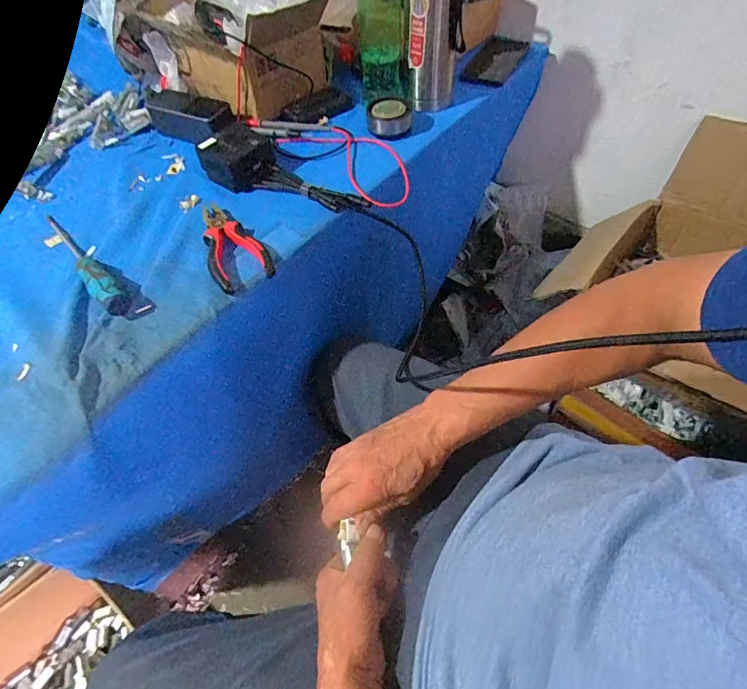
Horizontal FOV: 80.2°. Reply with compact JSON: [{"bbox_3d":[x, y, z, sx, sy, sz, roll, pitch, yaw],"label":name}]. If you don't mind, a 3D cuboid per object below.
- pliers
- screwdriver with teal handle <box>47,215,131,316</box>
[{"bbox_3d":[-0.171,-0.123,0.529,0.065,0.021,0.153,-24,58,-13],"label":"pliers"},{"bbox_3d":[-0.347,-0.106,0.516,0.026,0.033,0.227,-40,63,-21],"label":"screwdriver with teal handle"}]

